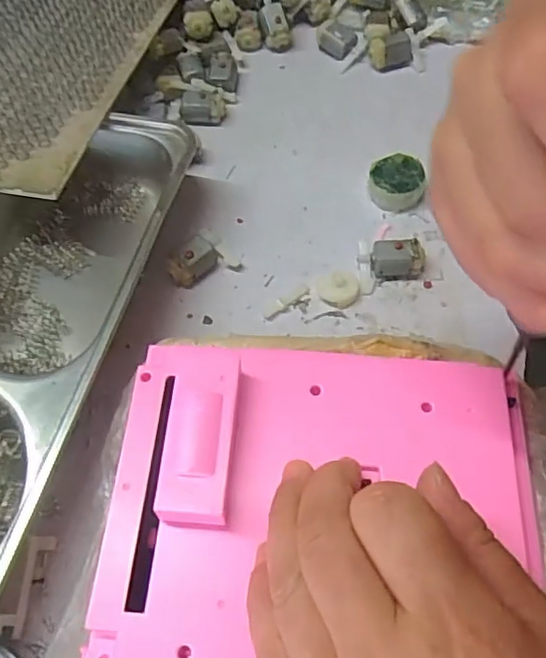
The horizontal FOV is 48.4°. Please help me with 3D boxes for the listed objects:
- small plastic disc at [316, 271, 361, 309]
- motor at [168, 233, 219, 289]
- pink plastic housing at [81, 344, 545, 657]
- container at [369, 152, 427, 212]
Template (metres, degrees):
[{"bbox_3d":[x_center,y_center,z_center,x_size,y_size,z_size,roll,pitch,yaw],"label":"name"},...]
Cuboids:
[{"bbox_3d":[0.036,-0.022,0.335,0.023,0.006,0.021,0,60,0],"label":"small plastic disc"},{"bbox_3d":[-0.046,-0.038,0.340,0.017,0.014,0.028,38,67,19],"label":"motor"},{"bbox_3d":[0.019,0.059,0.222,0.159,0.025,0.123,0,60,-1],"label":"pink plastic housing"},{"bbox_3d":[0.074,-0.087,0.366,0.033,0.020,0.029,8,60,4],"label":"container"}]

